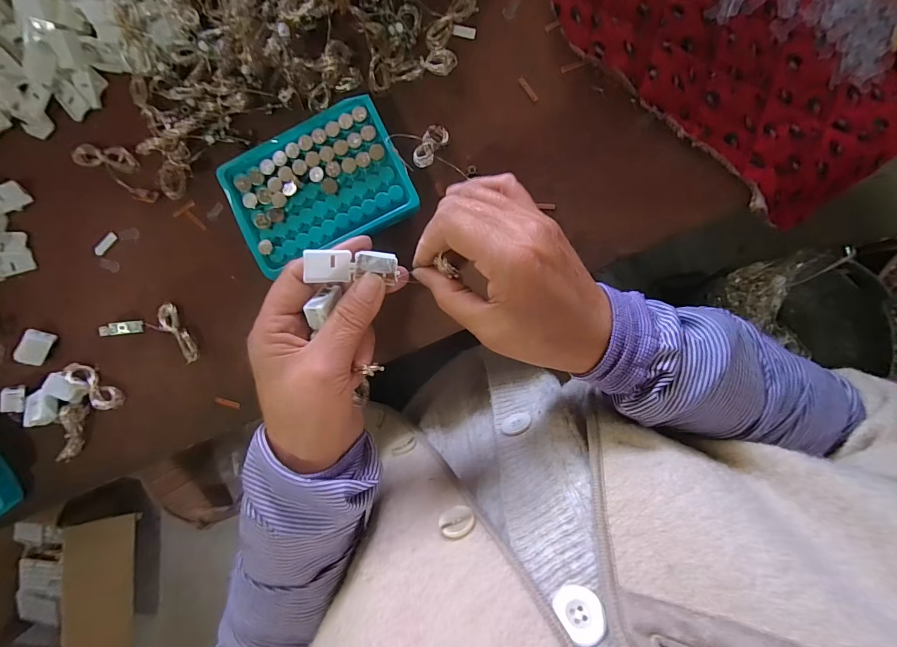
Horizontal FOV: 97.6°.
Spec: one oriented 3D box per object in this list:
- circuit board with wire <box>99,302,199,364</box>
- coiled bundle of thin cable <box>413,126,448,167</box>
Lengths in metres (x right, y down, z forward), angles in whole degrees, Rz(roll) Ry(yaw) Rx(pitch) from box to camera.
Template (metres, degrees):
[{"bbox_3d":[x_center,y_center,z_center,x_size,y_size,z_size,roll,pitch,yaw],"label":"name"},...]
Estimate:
[{"bbox_3d":[-0.248,0.002,0.335,0.077,0.017,0.041,20,94,2],"label":"circuit board with wire"},{"bbox_3d":[-0.014,-0.141,0.311,0.017,0.008,0.047,22,61,2],"label":"coiled bundle of thin cable"}]

